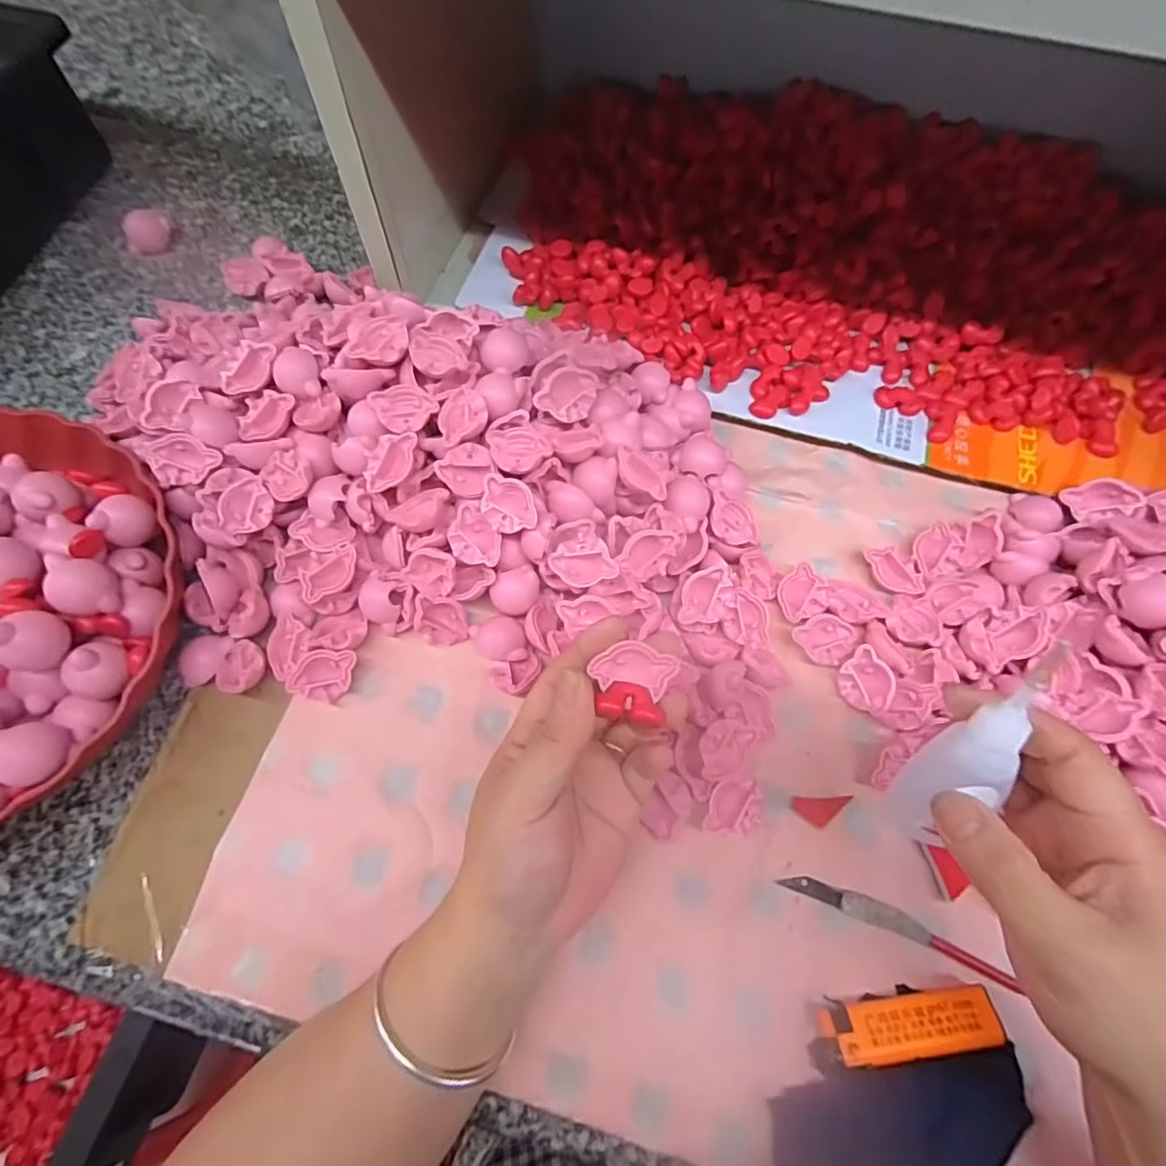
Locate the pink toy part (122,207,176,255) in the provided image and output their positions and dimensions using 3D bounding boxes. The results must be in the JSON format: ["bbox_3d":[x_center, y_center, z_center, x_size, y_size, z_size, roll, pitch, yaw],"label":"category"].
[{"bbox_3d":[-0.339,-0.276,0.460,0.039,0.019,0.034,-37,72,-12],"label":"pink toy part"}]

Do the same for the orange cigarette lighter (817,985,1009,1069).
[{"bbox_3d":[0.148,0.201,0.269,0.077,0.017,0.023,-7,68,-1],"label":"orange cigarette lighter"}]

